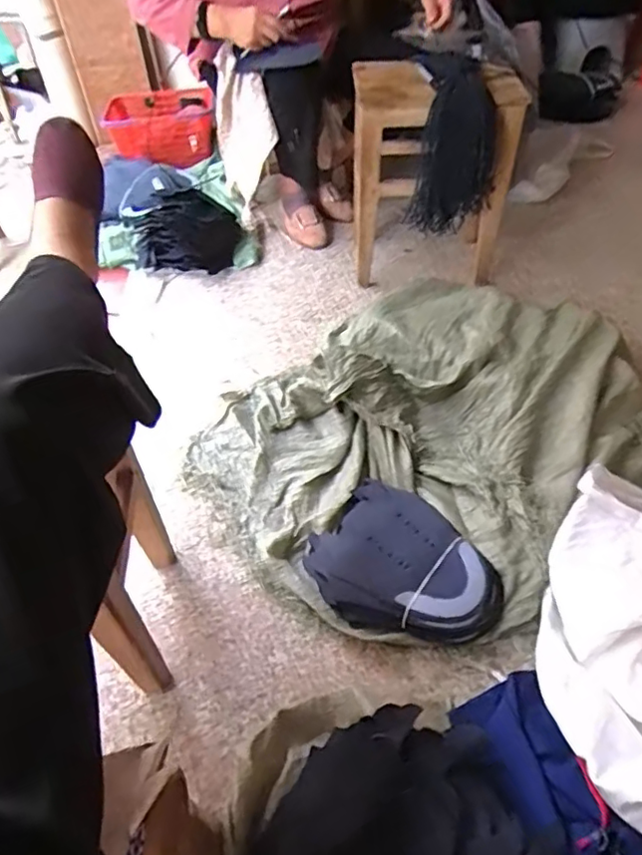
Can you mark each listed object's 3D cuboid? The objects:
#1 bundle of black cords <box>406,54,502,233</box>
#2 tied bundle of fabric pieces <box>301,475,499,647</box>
[{"bbox_3d":[0.272,-0.546,1.168,0.160,0.312,0.051,1,32,-3],"label":"bundle of black cords"},{"bbox_3d":[0.113,0.204,0.872,0.212,0.056,0.275,-29,53,-21],"label":"tied bundle of fabric pieces"}]

